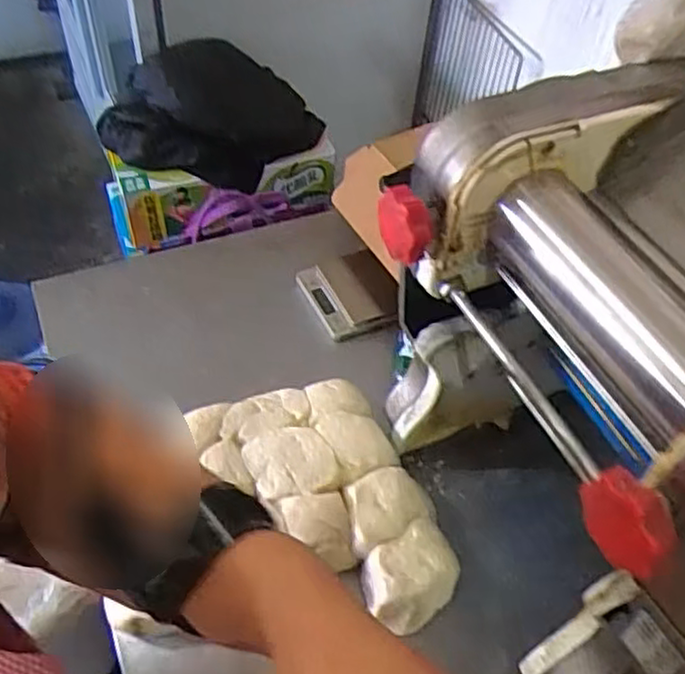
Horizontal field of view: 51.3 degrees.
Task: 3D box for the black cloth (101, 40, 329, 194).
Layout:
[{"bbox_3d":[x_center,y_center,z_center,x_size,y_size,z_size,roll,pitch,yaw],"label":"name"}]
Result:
[{"bbox_3d":[-0.207,-0.344,1.108,0.313,0.160,0.168,-13,53,-14],"label":"black cloth"}]

